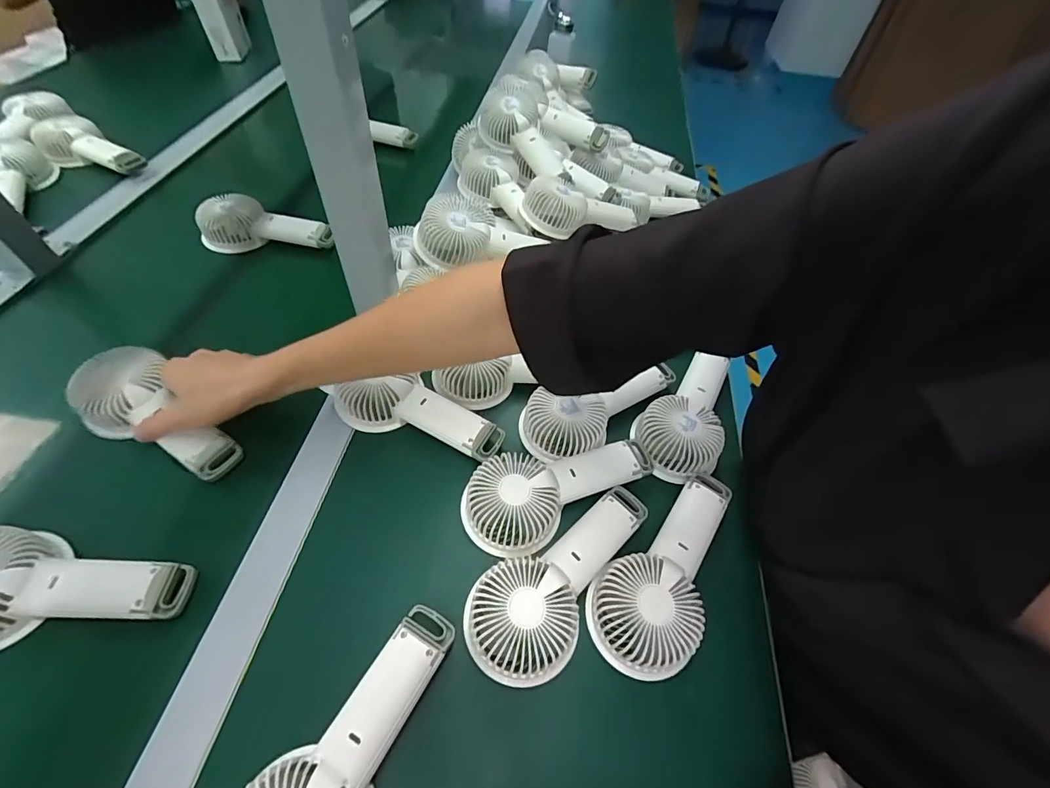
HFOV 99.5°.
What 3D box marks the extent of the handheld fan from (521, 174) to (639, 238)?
[{"bbox_3d":[0.074,-0.244,0.587,0.157,0.042,0.077,3,54,-4],"label":"handheld fan"}]

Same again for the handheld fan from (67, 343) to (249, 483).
[{"bbox_3d":[-0.344,0.018,0.428,0.174,0.038,0.082,31,56,3],"label":"handheld fan"}]

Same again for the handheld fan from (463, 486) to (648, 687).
[{"bbox_3d":[0.034,0.141,0.361,0.080,0.031,0.184,39,60,21],"label":"handheld fan"}]

